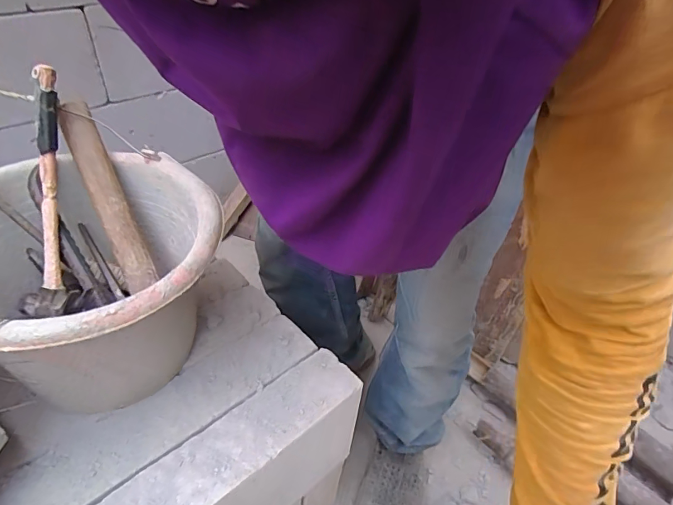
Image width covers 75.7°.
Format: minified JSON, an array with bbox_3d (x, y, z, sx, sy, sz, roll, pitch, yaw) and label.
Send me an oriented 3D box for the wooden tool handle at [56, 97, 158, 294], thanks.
[{"bbox_3d":[-0.261,-0.061,0.495,0.034,0.218,0.018,-23,10,-28],"label":"wooden tool handle"}]

